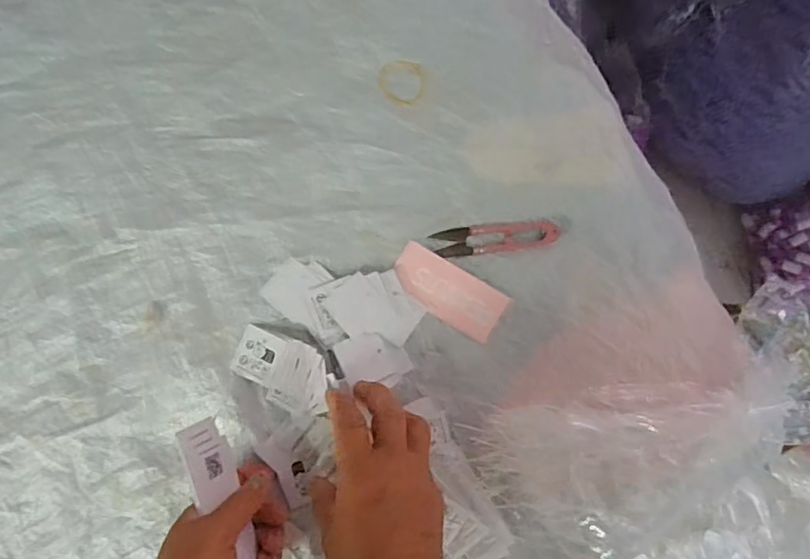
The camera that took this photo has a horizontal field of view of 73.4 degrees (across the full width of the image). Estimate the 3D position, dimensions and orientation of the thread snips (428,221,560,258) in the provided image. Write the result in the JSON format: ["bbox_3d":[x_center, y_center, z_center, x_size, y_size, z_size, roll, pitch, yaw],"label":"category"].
[{"bbox_3d":[0.075,-0.034,0.448,0.100,0.012,0.025,-5,88,-3],"label":"thread snips"}]

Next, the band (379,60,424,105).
[{"bbox_3d":[-0.003,-0.163,0.449,0.037,0.004,0.037,4,87,-2],"label":"band"}]

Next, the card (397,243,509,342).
[{"bbox_3d":[0.035,0.010,0.448,0.095,0.004,0.044,32,87,5],"label":"card"}]

